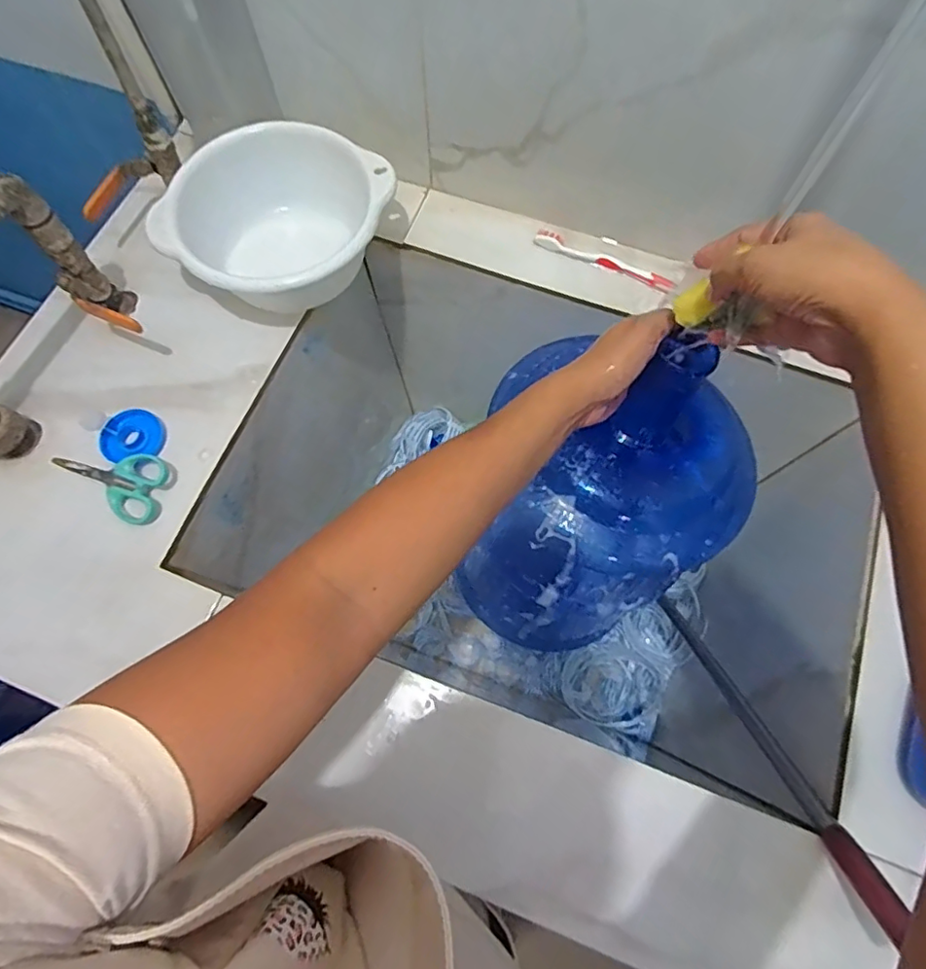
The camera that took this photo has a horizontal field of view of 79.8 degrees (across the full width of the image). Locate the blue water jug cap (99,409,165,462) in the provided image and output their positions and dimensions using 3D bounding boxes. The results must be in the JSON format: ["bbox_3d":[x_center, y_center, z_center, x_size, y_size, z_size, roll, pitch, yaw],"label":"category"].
[{"bbox_3d":[-0.314,-0.047,0.529,0.051,0.018,0.049,-6,70,-2],"label":"blue water jug cap"}]

